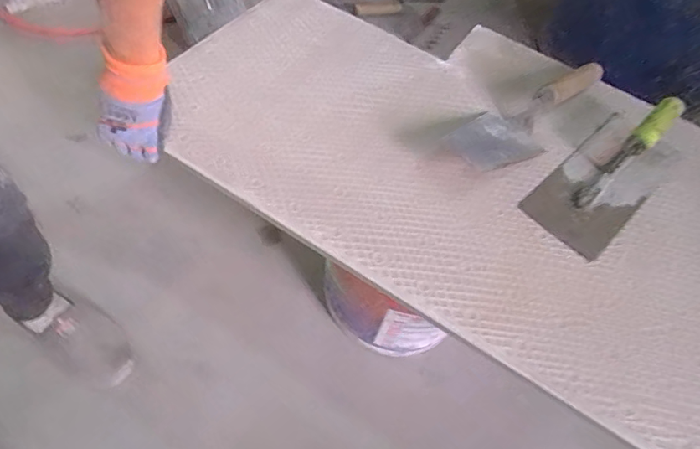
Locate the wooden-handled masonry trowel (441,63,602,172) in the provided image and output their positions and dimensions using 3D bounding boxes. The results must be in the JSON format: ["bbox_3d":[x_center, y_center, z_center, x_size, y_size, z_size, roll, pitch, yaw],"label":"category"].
[{"bbox_3d":[0.257,-0.157,0.644,0.285,0.069,0.092,-24,64,-24],"label":"wooden-handled masonry trowel"}]

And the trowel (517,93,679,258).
[{"bbox_3d":[0.340,-0.086,0.592,0.276,0.081,0.110,-36,66,-25],"label":"trowel"}]

